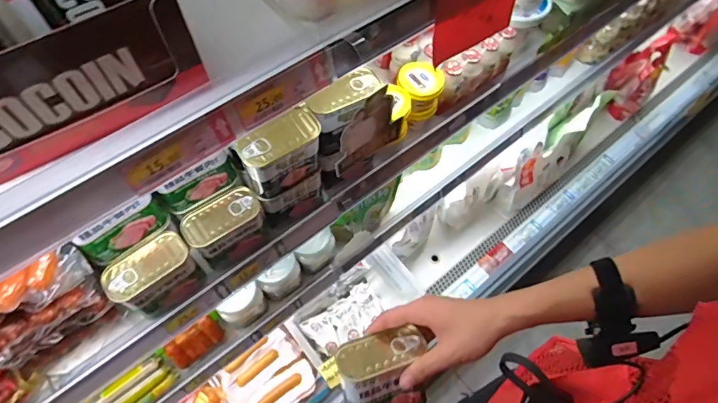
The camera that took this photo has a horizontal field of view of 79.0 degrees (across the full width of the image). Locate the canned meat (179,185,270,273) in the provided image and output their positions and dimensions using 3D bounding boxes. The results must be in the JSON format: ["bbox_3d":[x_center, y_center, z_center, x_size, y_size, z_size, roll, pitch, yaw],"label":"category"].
[{"bbox_3d":[-0.175,0.040,0.595,0.096,0.094,0.053,-35,64,-16],"label":"canned meat"}]

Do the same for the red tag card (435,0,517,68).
[{"bbox_3d":[0.142,-0.229,0.503,0.138,0.101,0.007,-32,54,-20],"label":"red tag card"}]

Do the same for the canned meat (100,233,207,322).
[{"bbox_3d":[-0.254,0.095,0.552,0.097,0.083,0.052,-38,64,-18],"label":"canned meat"}]

